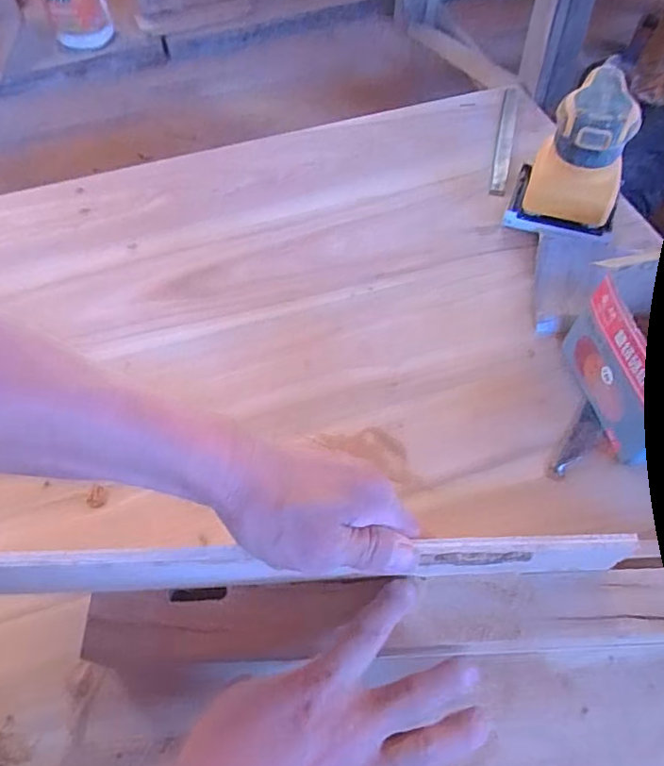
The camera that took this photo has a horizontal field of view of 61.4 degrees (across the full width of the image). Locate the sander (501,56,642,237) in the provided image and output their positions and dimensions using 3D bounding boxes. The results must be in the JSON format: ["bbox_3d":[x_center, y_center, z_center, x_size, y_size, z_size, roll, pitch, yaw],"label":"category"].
[{"bbox_3d":[0.261,-0.239,0.590,0.106,0.134,0.118,19,59,14],"label":"sander"}]

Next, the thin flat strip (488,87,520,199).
[{"bbox_3d":[0.220,-0.310,0.712,0.019,0.012,0.207,11,58,10],"label":"thin flat strip"}]

